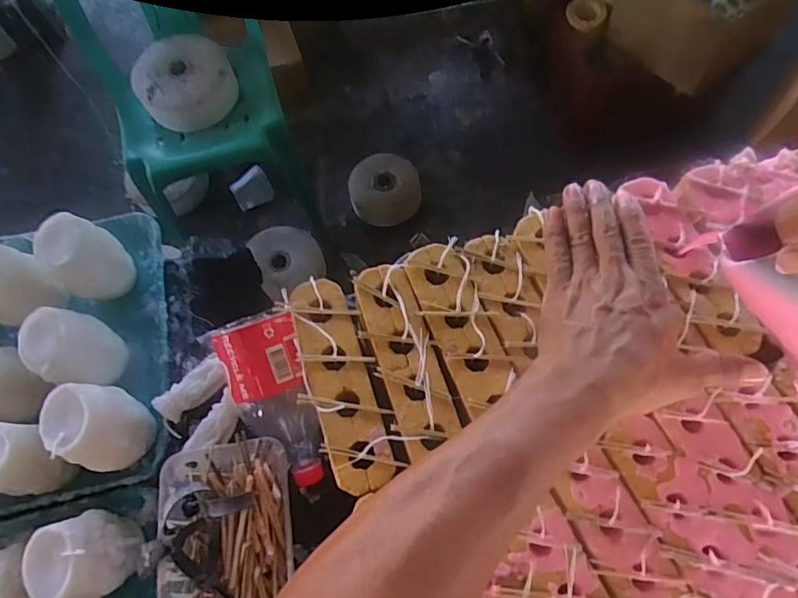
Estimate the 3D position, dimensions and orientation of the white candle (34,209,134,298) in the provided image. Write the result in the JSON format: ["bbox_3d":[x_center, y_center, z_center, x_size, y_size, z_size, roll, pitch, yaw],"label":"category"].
[{"bbox_3d":[-0.370,-0.042,0.648,0.083,0.111,0.075,31,74,13],"label":"white candle"}]

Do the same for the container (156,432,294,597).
[{"bbox_3d":[-0.162,0.225,0.503,0.123,0.052,0.182,-10,70,-1],"label":"container"}]

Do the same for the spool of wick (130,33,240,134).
[{"bbox_3d":[-0.485,-0.495,1.230,0.210,0.104,0.199,-1,70,2],"label":"spool of wick"}]

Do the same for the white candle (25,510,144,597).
[{"bbox_3d":[-0.316,0.263,0.544,0.068,0.101,0.074,-41,73,-12],"label":"white candle"}]

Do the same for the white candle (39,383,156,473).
[{"bbox_3d":[-0.320,0.141,0.576,0.065,0.104,0.081,-22,70,-5],"label":"white candle"}]

